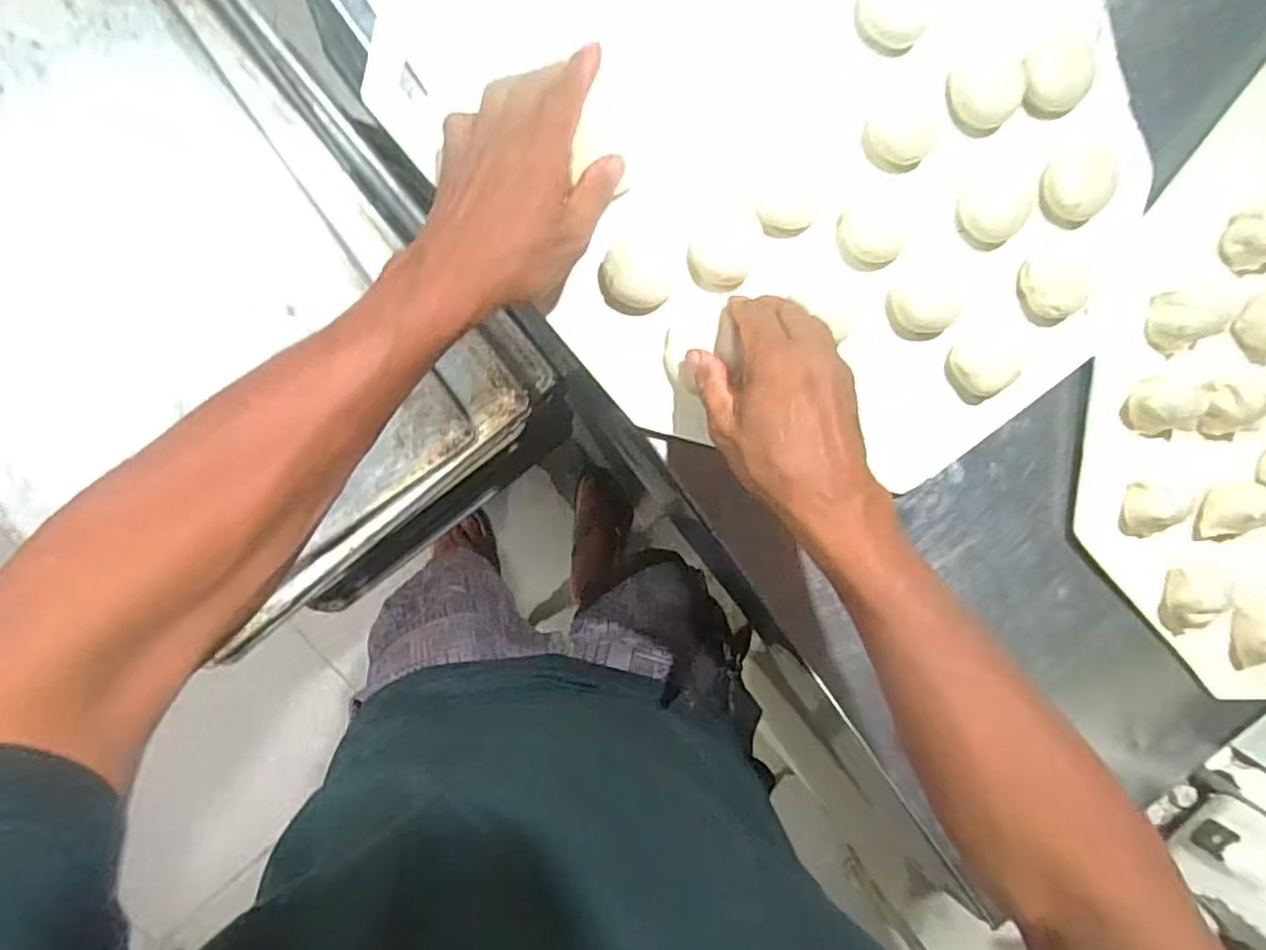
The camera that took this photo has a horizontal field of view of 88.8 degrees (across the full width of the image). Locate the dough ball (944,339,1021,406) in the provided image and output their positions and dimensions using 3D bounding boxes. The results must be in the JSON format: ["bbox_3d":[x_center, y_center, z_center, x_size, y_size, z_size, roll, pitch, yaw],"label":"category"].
[{"bbox_3d":[0.247,-0.073,0.448,0.051,0.021,0.043,-9,96,-7],"label":"dough ball"}]

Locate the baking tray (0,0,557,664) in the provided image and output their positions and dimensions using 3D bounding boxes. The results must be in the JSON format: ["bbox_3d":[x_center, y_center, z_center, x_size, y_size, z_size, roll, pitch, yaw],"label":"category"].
[{"bbox_3d":[-0.355,-0.130,0.501,0.377,0.046,0.466,-40,99,-3],"label":"baking tray"}]

